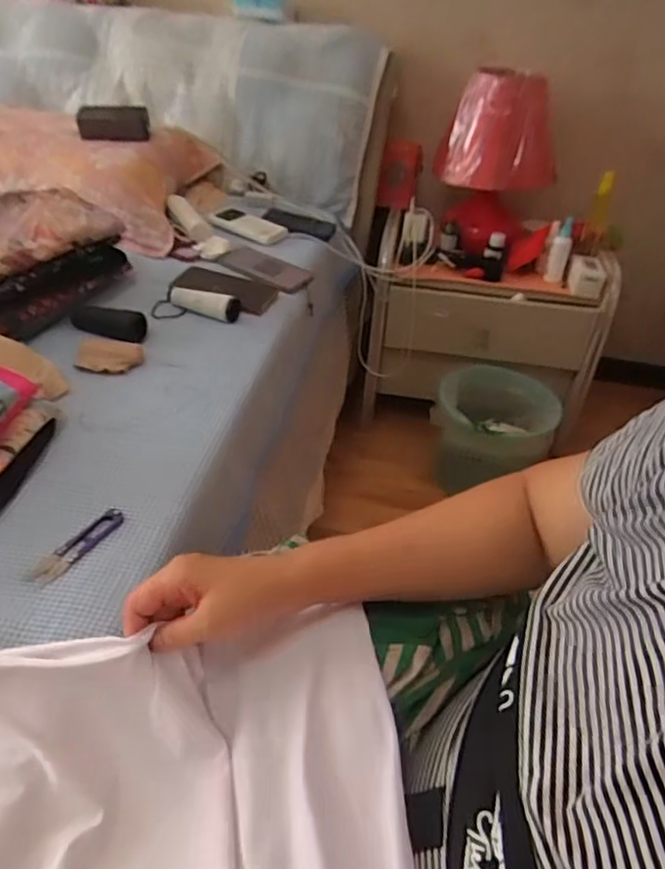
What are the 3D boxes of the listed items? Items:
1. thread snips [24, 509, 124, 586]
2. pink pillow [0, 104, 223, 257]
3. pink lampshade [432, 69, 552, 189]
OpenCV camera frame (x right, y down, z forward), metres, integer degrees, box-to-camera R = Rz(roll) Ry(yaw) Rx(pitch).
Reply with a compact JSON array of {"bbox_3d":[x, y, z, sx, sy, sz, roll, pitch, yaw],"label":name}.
[{"bbox_3d":[-0.238,0.105,0.551,0.026,0.015,0.096,22,43,20],"label":"thread snips"},{"bbox_3d":[-0.629,-0.528,1.145,0.712,0.131,0.374,7,38,2],"label":"pink pillow"},{"bbox_3d":[0.351,-0.635,1.235,0.251,0.199,0.224,13,40,10],"label":"pink lampshade"}]

